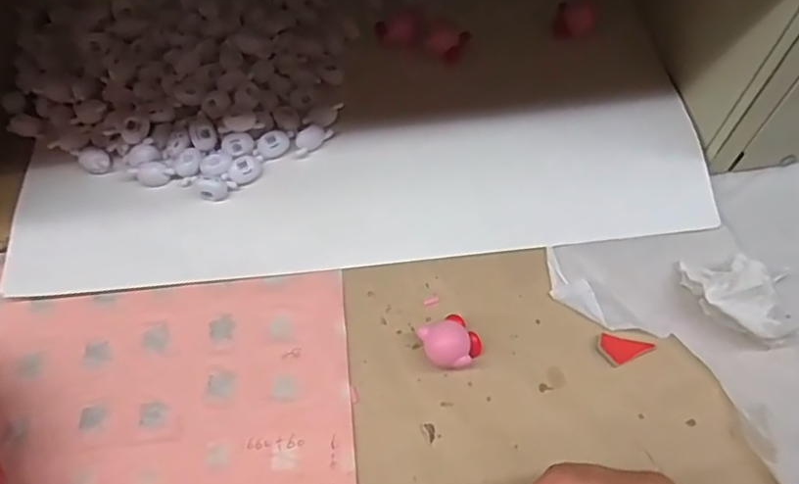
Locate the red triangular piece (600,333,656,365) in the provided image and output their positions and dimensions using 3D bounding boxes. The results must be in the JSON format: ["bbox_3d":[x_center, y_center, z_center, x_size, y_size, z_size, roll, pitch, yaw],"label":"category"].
[{"bbox_3d":[0.147,0.071,0.381,0.032,0.004,0.018,11,70,11],"label":"red triangular piece"}]

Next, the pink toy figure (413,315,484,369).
[{"bbox_3d":[0.033,0.067,0.380,0.034,0.021,0.033,-26,64,-12],"label":"pink toy figure"}]

